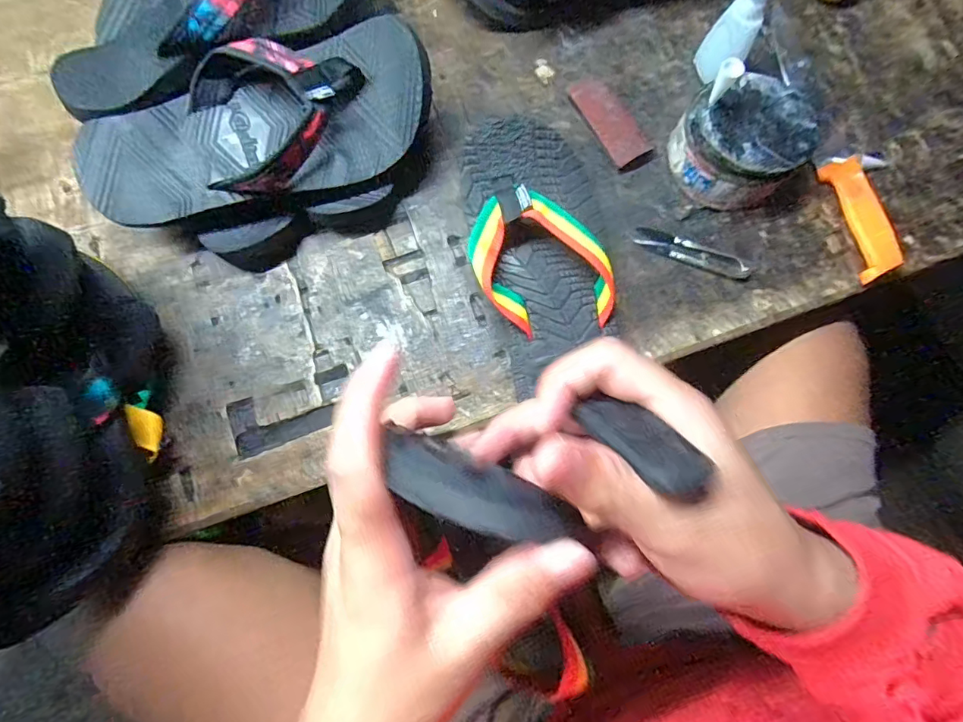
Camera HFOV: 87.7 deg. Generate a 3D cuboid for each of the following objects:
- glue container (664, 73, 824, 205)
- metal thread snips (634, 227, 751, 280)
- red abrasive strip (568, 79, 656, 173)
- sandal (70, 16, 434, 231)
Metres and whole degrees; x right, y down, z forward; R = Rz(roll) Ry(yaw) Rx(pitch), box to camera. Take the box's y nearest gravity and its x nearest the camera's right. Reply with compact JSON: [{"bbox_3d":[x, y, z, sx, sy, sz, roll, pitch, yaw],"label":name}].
[{"bbox_3d":[0.225,-0.191,0.431,0.099,0.067,0.095,0,77,-1],"label":"glue container"},{"bbox_3d":[0.184,-0.095,0.438,0.099,0.013,0.021,21,78,4],"label":"metal thread snips"},{"bbox_3d":[0.119,-0.217,0.461,0.043,0.014,0.093,-31,79,-7],"label":"red abrasive strip"},{"bbox_3d":[-0.172,-0.180,0.396,0.272,0.065,0.128,-24,101,-5],"label":"sandal"}]

